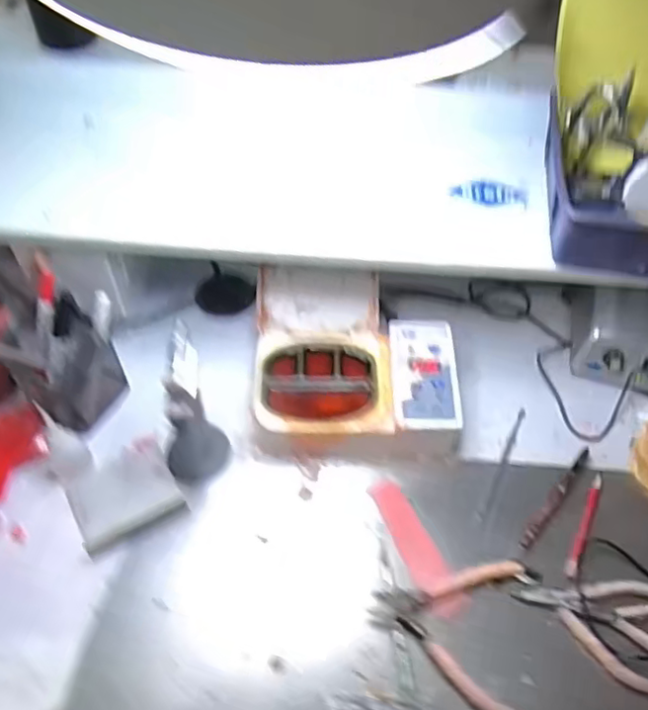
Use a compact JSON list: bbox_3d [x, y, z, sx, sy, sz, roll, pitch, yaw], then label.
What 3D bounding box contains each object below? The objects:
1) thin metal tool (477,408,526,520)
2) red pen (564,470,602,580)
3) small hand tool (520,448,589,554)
[{"bbox_3d":[0.175,0.103,0.624,0.007,0.007,0.132,25,59,13],"label":"thin metal tool"},{"bbox_3d":[0.238,0.152,0.582,0.011,0.007,0.112,25,59,15],"label":"red pen"},{"bbox_3d":[0.216,0.133,0.597,0.011,0.009,0.120,38,63,20],"label":"small hand tool"}]

